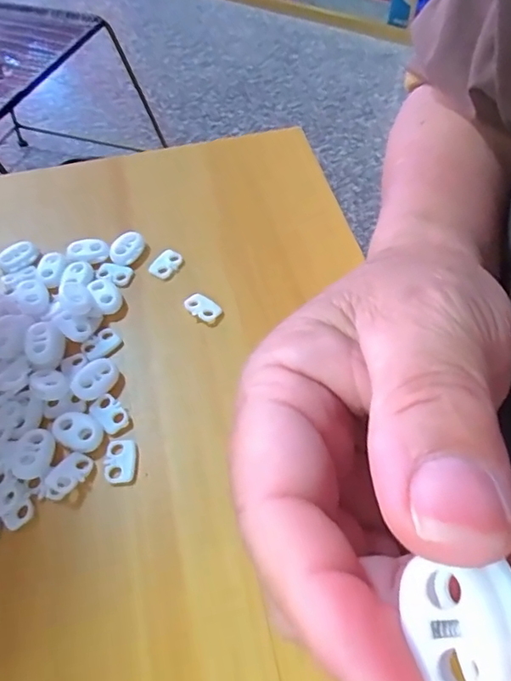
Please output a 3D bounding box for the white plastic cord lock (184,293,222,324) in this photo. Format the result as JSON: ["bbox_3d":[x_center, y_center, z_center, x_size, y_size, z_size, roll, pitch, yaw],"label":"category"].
[{"bbox_3d":[-0.027,-0.016,0.258,0.019,0.004,0.013,31,61,22],"label":"white plastic cord lock"}]

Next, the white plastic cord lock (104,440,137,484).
[{"bbox_3d":[-0.056,0.049,0.214,0.012,0.004,0.019,-7,55,-3],"label":"white plastic cord lock"}]

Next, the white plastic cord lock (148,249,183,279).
[{"bbox_3d":[-0.047,-0.041,0.277,0.012,0.005,0.018,34,63,23],"label":"white plastic cord lock"}]

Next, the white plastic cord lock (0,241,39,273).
[{"bbox_3d":[-0.128,-0.045,0.281,0.021,0.008,0.012,-27,58,-16],"label":"white plastic cord lock"}]

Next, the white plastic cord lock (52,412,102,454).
[{"bbox_3d":[-0.075,0.038,0.220,0.021,0.004,0.016,22,58,16],"label":"white plastic cord lock"}]

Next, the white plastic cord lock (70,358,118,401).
[{"bbox_3d":[-0.072,0.017,0.234,0.016,0.006,0.021,28,60,20],"label":"white plastic cord lock"}]

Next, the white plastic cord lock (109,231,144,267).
[{"bbox_3d":[-0.068,-0.050,0.280,0.015,0.006,0.021,36,63,24],"label":"white plastic cord lock"}]

